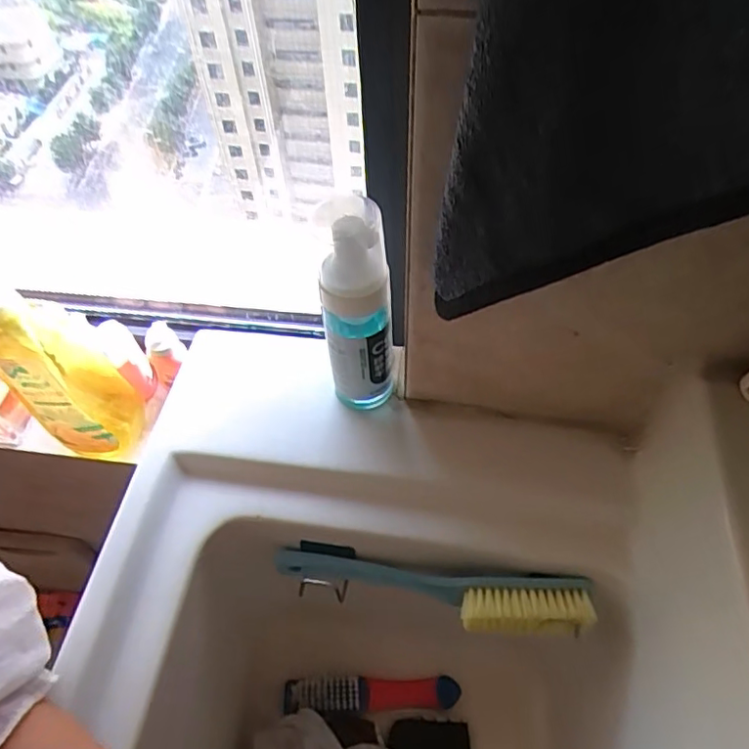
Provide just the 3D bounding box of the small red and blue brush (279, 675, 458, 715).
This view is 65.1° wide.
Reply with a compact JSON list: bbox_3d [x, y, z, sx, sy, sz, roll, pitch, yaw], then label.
[{"bbox_3d":[-0.002,0.285,0.523,0.153,0.021,0.026,5,55,-11],"label":"small red and blue brush"}]

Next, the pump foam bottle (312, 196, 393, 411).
[{"bbox_3d":[-0.013,-0.041,0.408,0.045,0.176,0.050,-5,55,-1],"label":"pump foam bottle"}]

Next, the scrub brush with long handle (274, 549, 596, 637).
[{"bbox_3d":[0.037,0.158,0.425,0.227,0.028,0.040,5,56,6],"label":"scrub brush with long handle"}]

